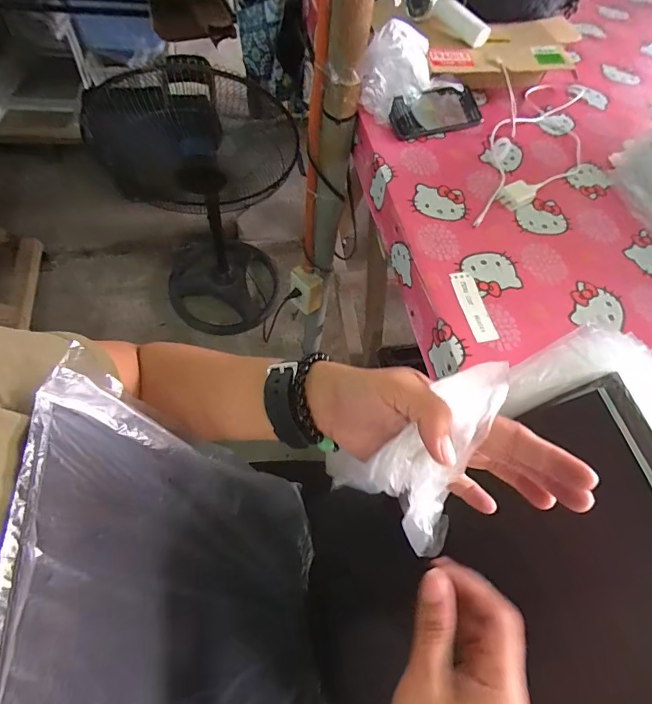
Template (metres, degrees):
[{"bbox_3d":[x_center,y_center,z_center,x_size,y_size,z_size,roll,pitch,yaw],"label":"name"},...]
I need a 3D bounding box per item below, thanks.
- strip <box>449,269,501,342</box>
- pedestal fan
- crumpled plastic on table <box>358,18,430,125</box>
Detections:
[{"bbox_3d":[0.192,-0.060,0.532,0.033,0.004,0.105,-8,63,-8],"label":"strip"},{"bbox_3d":[-0.335,-0.446,1.200,0.503,0.855,0.558,-19,65,-15],"label":"pedestal fan"},{"bbox_3d":[0.111,-0.444,0.647,0.121,0.128,0.043,-28,67,-17],"label":"crumpled plastic on table"}]

